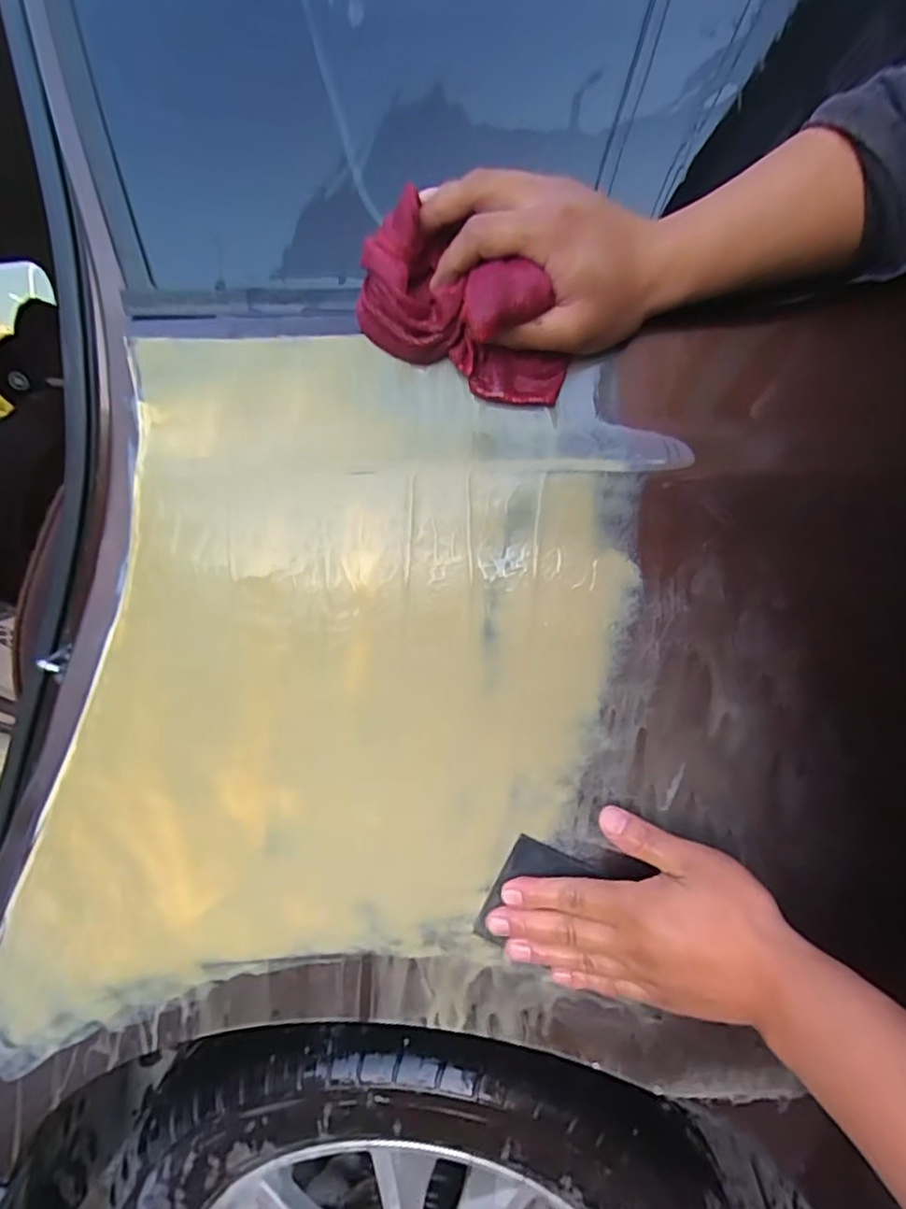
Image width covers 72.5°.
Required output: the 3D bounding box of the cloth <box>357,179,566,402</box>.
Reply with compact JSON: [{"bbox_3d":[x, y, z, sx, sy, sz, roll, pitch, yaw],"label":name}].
[{"bbox_3d":[0.002,-0.188,0.386,0.123,0.109,0.061,8,14,19],"label":"cloth"}]

